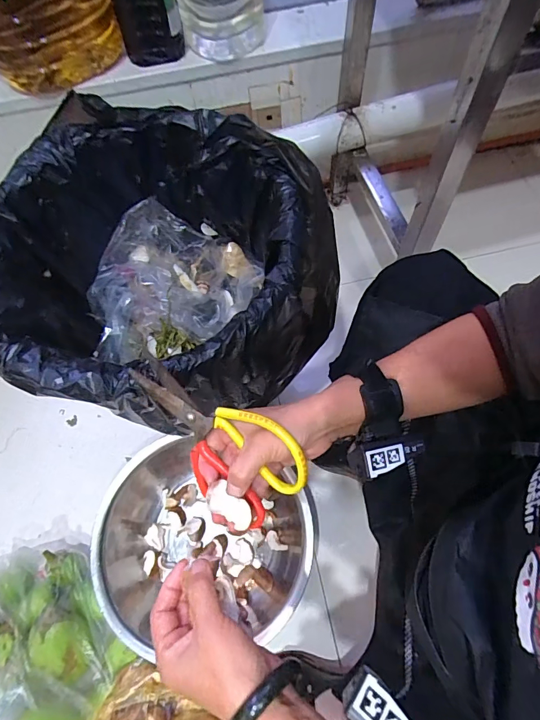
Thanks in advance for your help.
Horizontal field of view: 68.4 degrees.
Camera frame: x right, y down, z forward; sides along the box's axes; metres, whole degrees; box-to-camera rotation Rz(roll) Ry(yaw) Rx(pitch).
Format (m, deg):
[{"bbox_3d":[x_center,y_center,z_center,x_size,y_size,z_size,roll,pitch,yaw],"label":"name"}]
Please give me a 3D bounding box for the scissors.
[{"bbox_3d":[-0.056,0.076,0.370,0.186,0.105,0.016,30,26,17],"label":"scissors"}]

